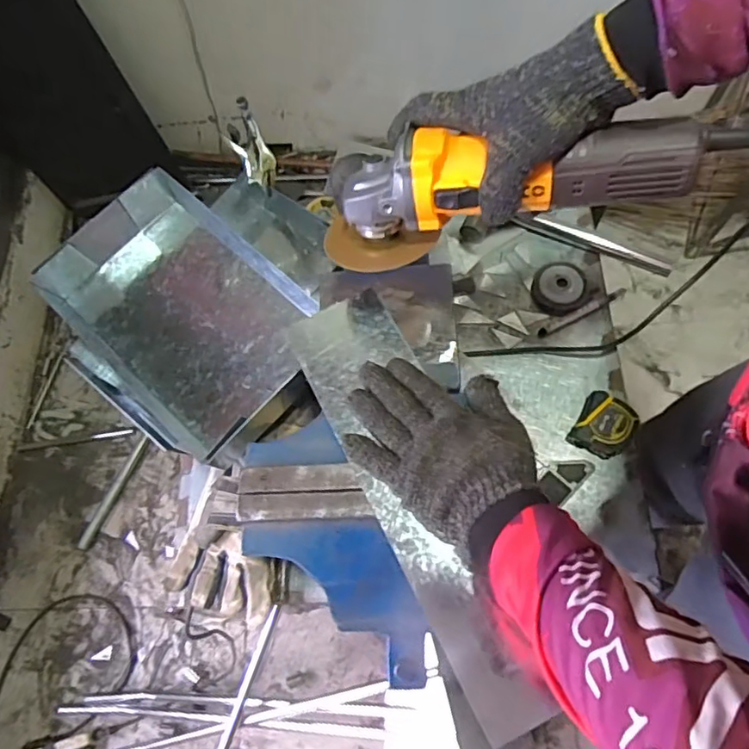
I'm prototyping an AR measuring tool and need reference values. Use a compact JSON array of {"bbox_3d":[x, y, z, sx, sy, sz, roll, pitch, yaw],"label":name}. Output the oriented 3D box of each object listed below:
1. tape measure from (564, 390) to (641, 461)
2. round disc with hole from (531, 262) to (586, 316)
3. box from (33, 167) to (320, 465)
[{"bbox_3d":[0.296,0.067,0.739,0.070,0.037,0.075,28,75,17],"label":"tape measure"},{"bbox_3d":[0.265,-0.125,0.839,0.071,0.025,0.082,30,76,17],"label":"round disc with hole"},{"bbox_3d":[-0.265,-0.077,0.787,0.376,0.089,0.275,36,78,19],"label":"box"}]

